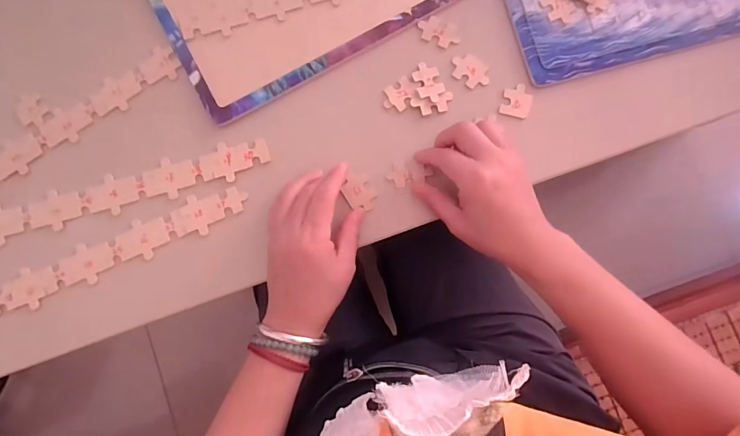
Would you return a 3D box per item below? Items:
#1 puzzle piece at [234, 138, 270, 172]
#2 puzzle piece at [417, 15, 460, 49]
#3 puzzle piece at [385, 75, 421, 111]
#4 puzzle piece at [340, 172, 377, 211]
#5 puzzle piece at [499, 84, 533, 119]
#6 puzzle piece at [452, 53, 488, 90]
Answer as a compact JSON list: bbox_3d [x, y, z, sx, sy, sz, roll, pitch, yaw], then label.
[{"bbox_3d":[-0.111,-0.059,0.381,0.033,0.004,0.023,-17,85,0],"label":"puzzle piece"},{"bbox_3d":[0.065,-0.174,0.384,0.040,0.004,0.024,23,86,3],"label":"puzzle piece"},{"bbox_3d":[0.027,-0.114,0.379,0.032,0.004,0.026,-35,85,-2],"label":"puzzle piece"},{"bbox_3d":[-0.009,-0.023,0.374,0.028,0.004,0.035,-33,85,-1],"label":"puzzle piece"},{"bbox_3d":[0.135,-0.108,0.378,0.027,0.004,0.031,12,85,3],"label":"puzzle piece"},{"bbox_3d":[0.094,-0.137,0.381,0.038,0.004,0.027,36,87,4],"label":"puzzle piece"}]

